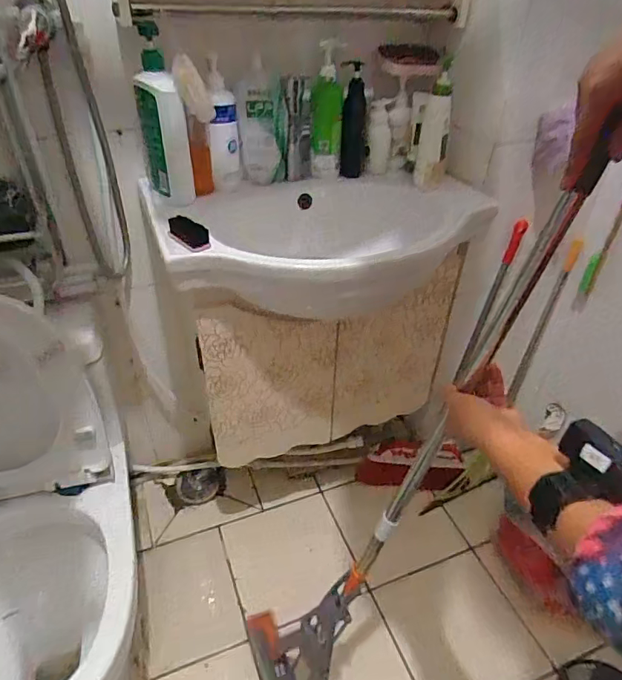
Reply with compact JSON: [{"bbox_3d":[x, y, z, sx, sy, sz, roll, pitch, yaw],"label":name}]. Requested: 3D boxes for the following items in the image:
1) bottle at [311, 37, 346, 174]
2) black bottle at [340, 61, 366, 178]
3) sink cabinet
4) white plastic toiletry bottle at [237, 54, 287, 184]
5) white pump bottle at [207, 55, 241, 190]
[{"bbox_3d":[0.030,-0.447,0.953,0.066,0.233,0.056,4,38,2],"label":"bottle"},{"bbox_3d":[0.088,-0.438,0.987,0.057,0.212,0.051,10,39,10],"label":"black bottle"},{"bbox_3d":[0.031,-0.029,1.016,0.568,0.509,0.351,-14,41,-20],"label":"sink cabinet"},{"bbox_3d":[-0.102,-0.420,0.954,0.094,0.209,0.063,-13,33,-18],"label":"white plastic toiletry bottle"},{"bbox_3d":[-0.159,-0.382,0.892,0.055,0.199,0.050,-5,39,-10],"label":"white pump bottle"}]

